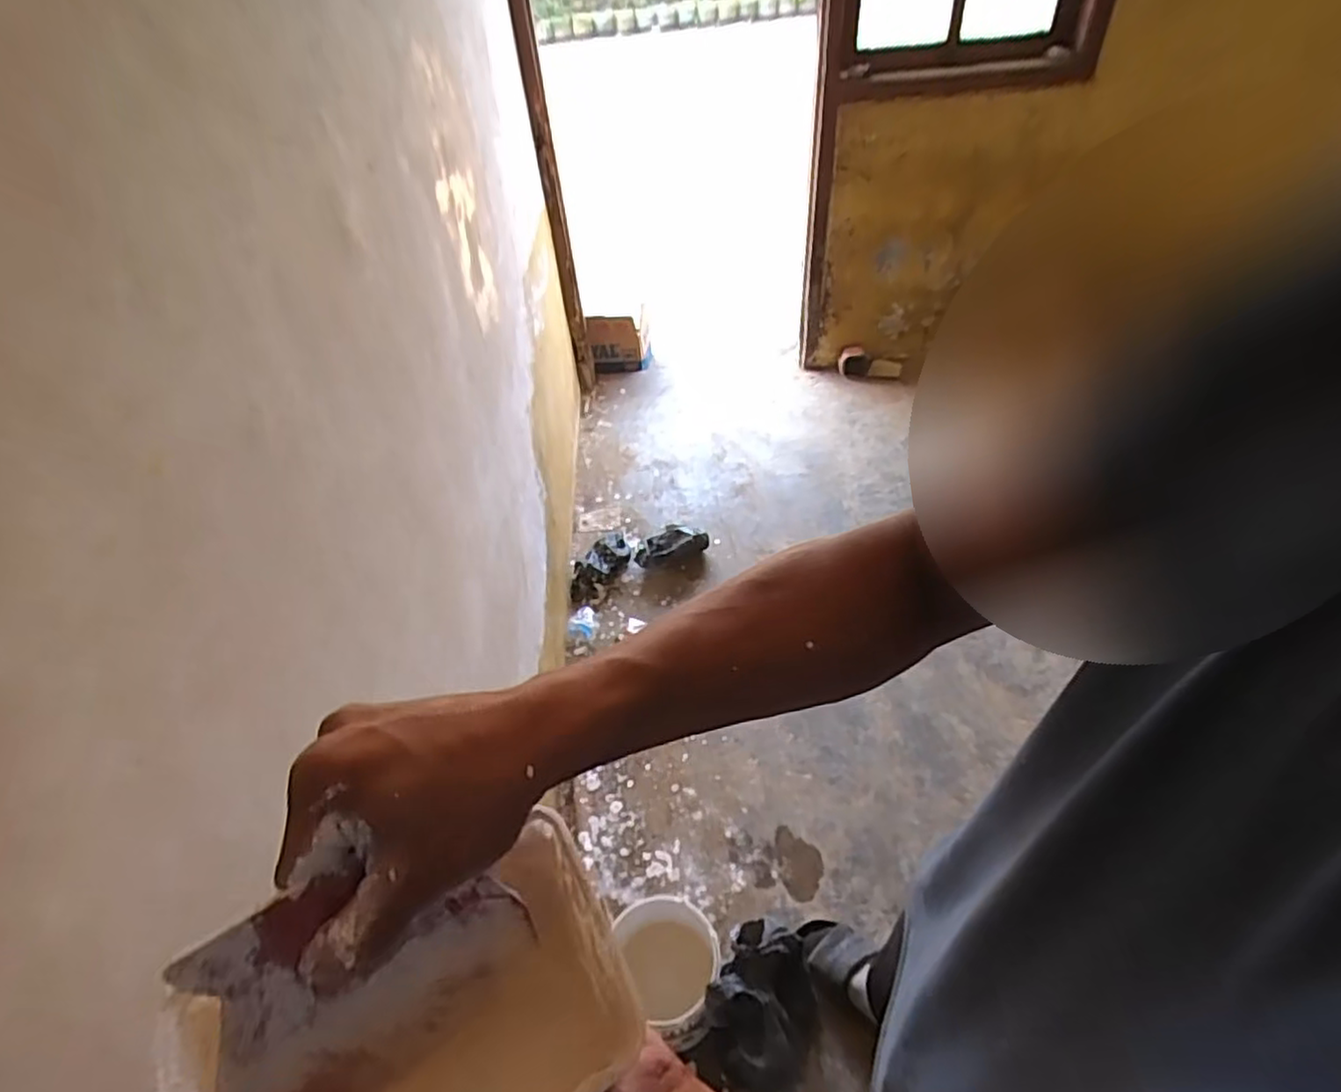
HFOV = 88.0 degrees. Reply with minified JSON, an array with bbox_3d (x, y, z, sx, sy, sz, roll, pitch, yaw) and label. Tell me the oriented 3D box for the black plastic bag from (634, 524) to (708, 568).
[{"bbox_3d":[-0.001,-0.005,1.949,0.218,0.054,0.110,-18,47,-15],"label":"black plastic bag"}]

